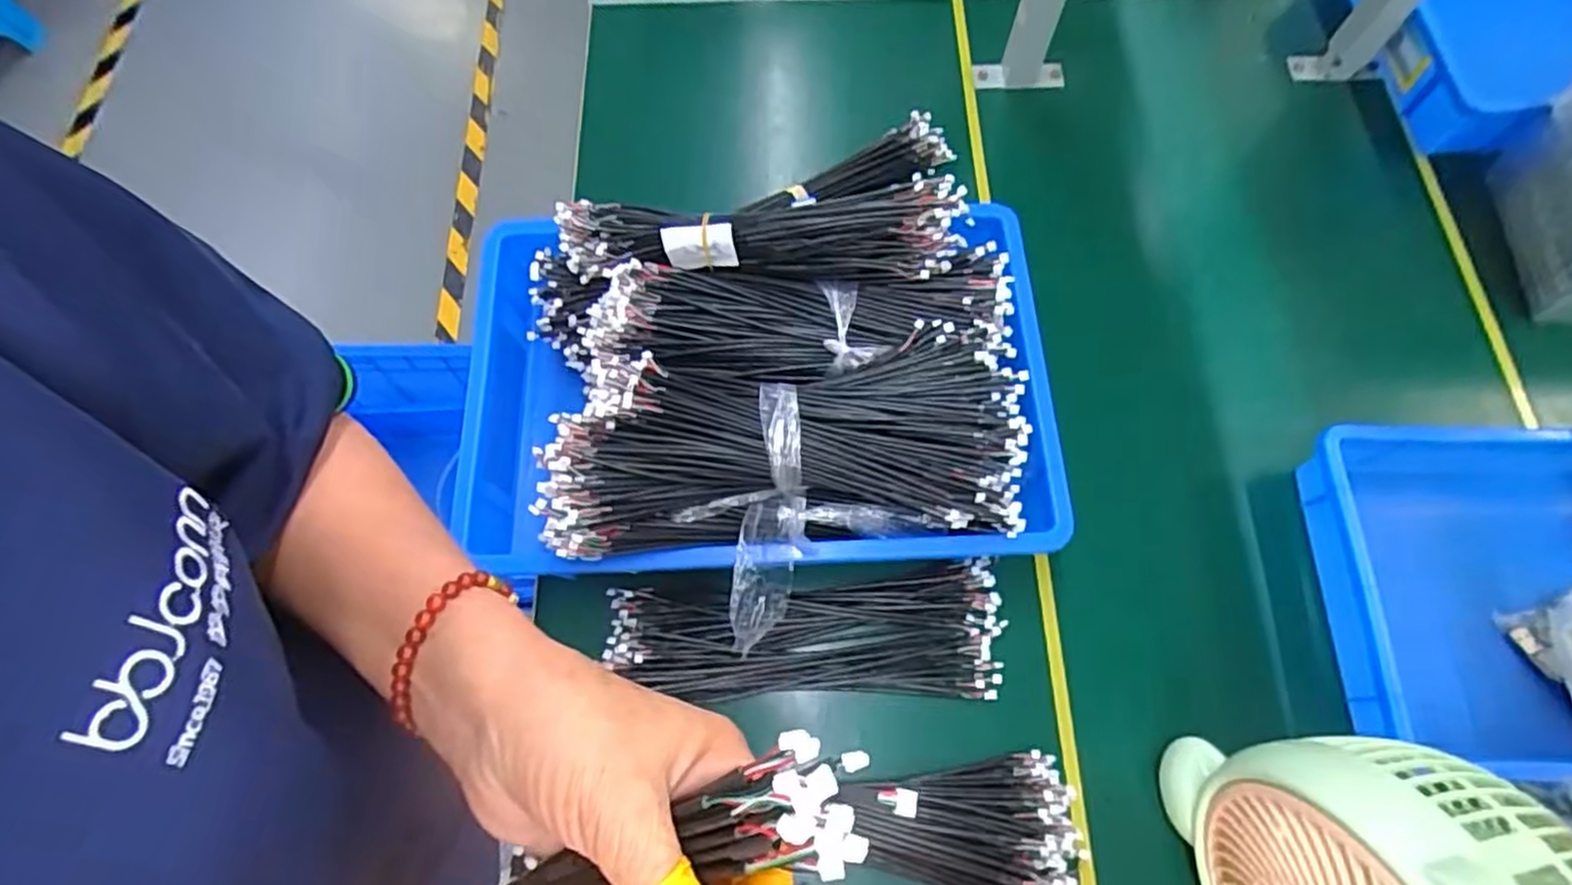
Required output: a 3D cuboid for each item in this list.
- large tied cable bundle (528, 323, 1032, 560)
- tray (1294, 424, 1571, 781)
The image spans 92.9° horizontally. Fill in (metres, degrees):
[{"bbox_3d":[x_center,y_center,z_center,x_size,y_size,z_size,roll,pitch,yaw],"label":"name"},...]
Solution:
[{"bbox_3d":[-0.002,-0.003,0.521,0.322,0.043,0.141,-4,69,-1],"label":"large tied cable bundle"},{"bbox_3d":[0.588,0.106,0.525,0.360,0.083,0.239,1,69,1],"label":"tray"}]

